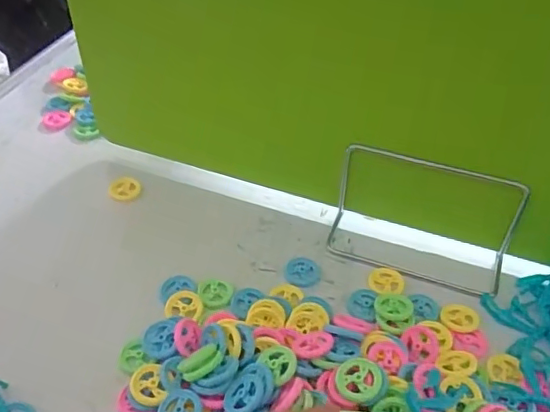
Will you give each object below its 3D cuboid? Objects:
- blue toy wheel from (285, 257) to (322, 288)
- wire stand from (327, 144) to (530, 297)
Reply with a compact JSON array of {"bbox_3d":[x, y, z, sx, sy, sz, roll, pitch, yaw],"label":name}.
[{"bbox_3d":[0.024,0.057,0.478,0.030,0.004,0.033,0,43,0],"label":"blue toy wheel"},{"bbox_3d":[0.122,0.011,0.468,0.151,0.083,0.056,17,46,16],"label":"wire stand"}]

